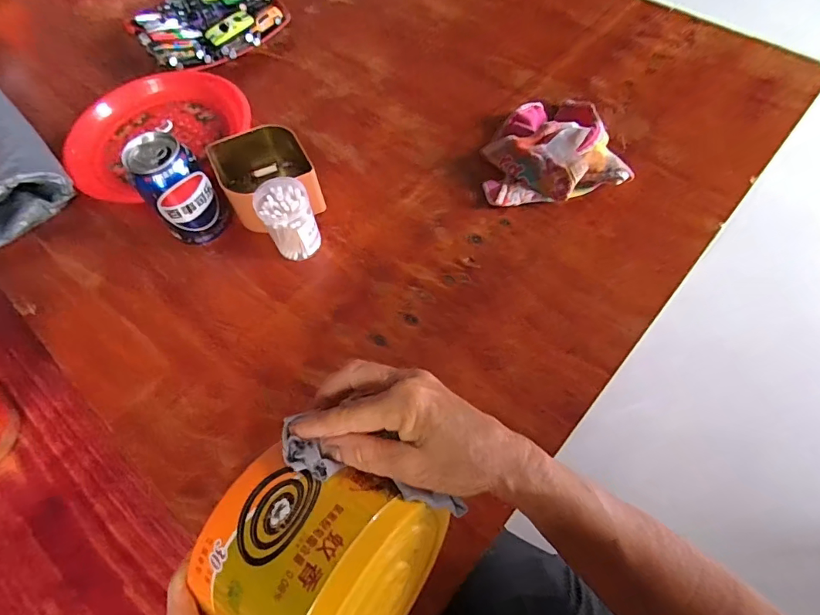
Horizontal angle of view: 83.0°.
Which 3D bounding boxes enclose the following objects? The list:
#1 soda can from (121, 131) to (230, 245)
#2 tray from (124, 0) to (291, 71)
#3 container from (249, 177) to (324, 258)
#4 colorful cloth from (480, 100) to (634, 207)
[{"bbox_3d":[-0.238,-0.117,0.484,0.064,0.114,0.058,-32,65,-13],"label":"soda can"},{"bbox_3d":[-0.296,-0.424,0.686,0.177,0.042,0.212,40,71,21],"label":"tray"},{"bbox_3d":[-0.126,-0.092,0.486,0.051,0.068,0.053,-20,63,-8],"label":"container"},{"bbox_3d":[0.156,-0.191,0.534,0.152,0.051,0.155,-7,62,-1],"label":"colorful cloth"}]

